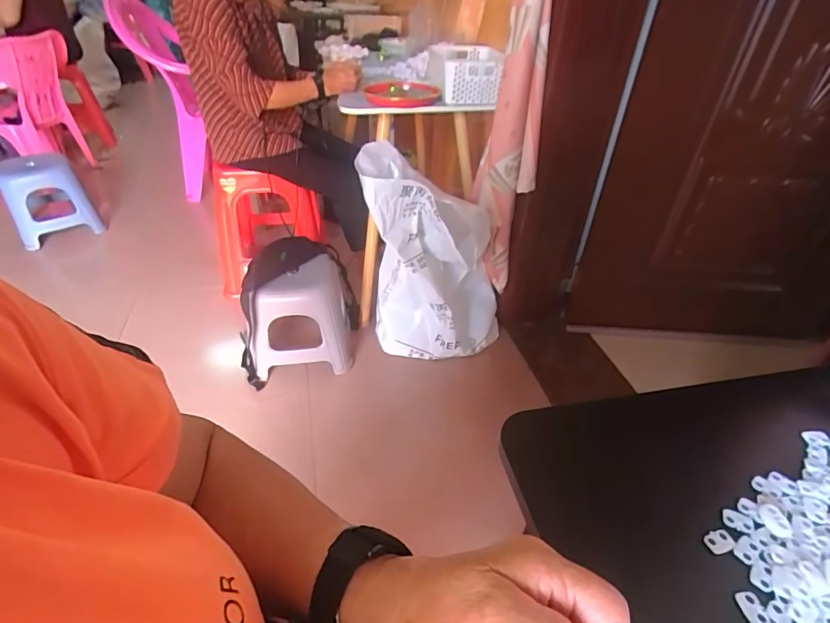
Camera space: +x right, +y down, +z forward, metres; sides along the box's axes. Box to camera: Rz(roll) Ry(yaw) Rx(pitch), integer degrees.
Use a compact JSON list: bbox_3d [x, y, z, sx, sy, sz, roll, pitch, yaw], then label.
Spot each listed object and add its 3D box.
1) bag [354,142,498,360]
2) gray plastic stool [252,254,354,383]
[{"bbox_3d":[0.065,-0.138,1.363,0.431,0.610,0.206,4,39,2],"label":"bag"},{"bbox_3d":[-0.352,0.012,1.397,0.288,0.330,0.247,-6,40,-10],"label":"gray plastic stool"}]

